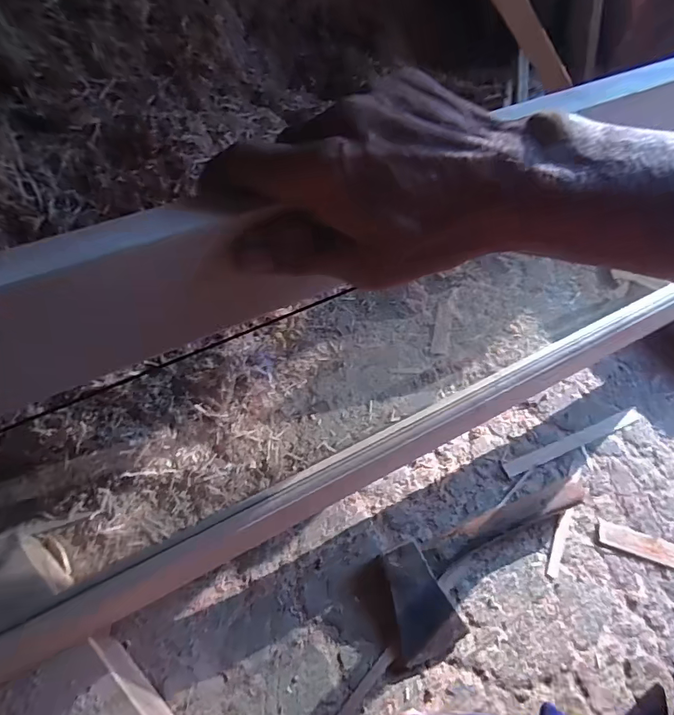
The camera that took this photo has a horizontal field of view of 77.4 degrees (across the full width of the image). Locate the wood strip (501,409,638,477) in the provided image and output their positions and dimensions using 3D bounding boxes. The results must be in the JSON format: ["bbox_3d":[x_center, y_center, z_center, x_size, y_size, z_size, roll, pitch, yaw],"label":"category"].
[{"bbox_3d":[0.338,0.120,0.602,0.226,0.010,0.020,-19,62,-13],"label":"wood strip"}]

